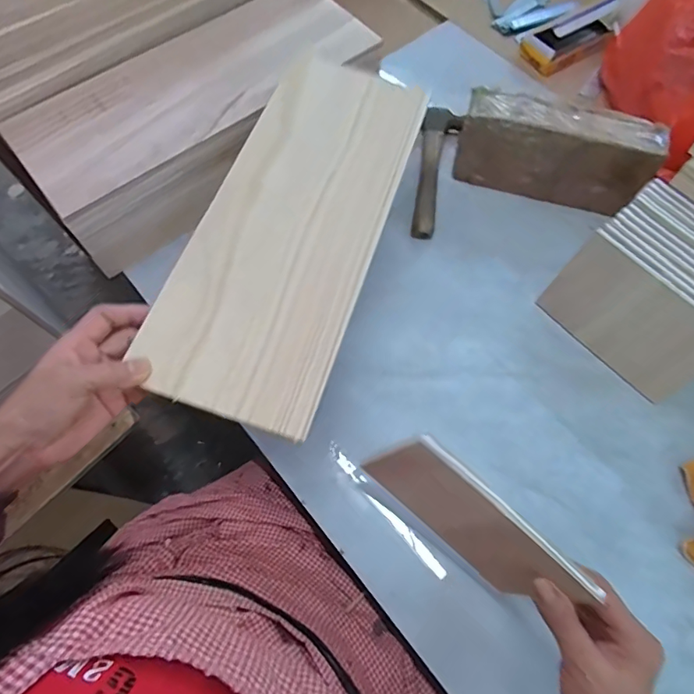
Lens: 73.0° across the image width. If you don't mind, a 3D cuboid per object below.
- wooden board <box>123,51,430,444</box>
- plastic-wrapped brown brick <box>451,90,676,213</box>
[{"bbox_3d":[-0.043,-0.123,0.432,0.156,0.015,0.391,16,67,7],"label":"wooden board"},{"bbox_3d":[0.231,-0.220,0.533,0.206,0.098,0.054,18,69,8],"label":"plastic-wrapped brown brick"}]

